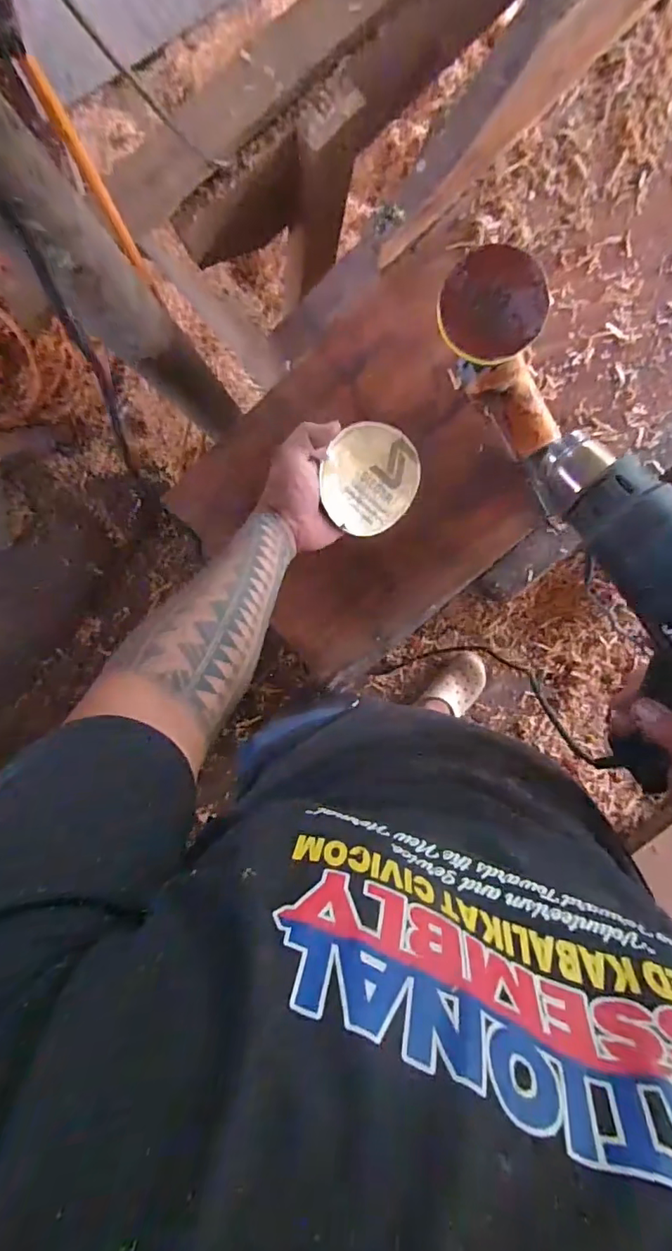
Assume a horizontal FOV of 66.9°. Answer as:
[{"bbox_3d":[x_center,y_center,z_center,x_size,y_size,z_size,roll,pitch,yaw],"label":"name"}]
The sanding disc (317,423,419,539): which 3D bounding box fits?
[{"bbox_3d":[0.038,-0.150,0.533,0.106,0.009,0.111,-11,117,-20],"label":"sanding disc"}]

